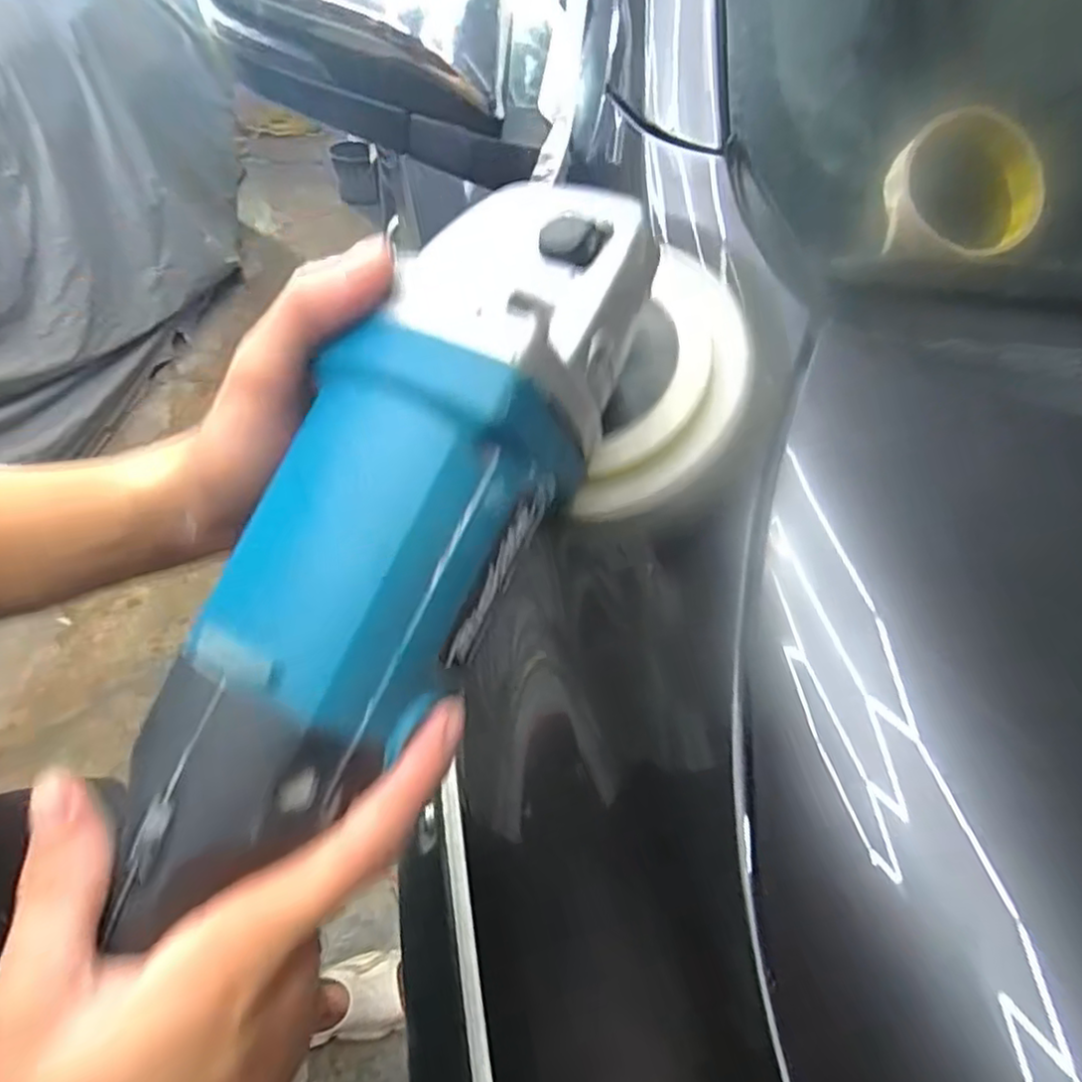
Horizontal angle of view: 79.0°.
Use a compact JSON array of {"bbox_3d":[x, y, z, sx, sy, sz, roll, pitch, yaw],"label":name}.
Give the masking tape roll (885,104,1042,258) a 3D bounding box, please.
[{"bbox_3d":[0.247,-0.206,0.391,0.091,0.024,0.078,-6,89,0],"label":"masking tape roll"}]

